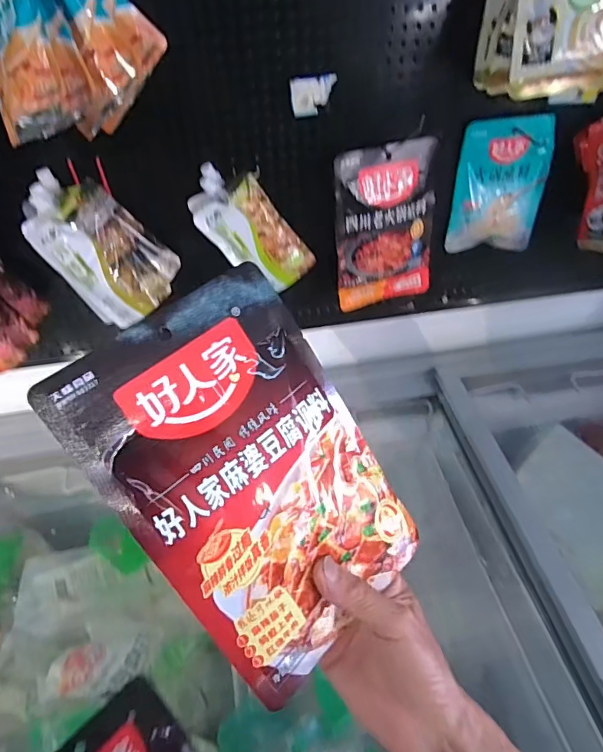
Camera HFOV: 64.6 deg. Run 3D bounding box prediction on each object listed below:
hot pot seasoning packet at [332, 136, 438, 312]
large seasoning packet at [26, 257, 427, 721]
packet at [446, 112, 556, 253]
[{"bbox_3d":[0.119,-0.206,0.676,0.150,0.219,0.042,-14,47,-11],"label":"hot pot seasoning packet"},{"bbox_3d":[-0.024,0.066,0.306,0.155,0.238,0.011,-37,11,-25],"label":"large seasoning packet"},{"bbox_3d":[0.282,-0.266,0.673,0.125,0.181,0.022,1,46,4],"label":"packet"}]

